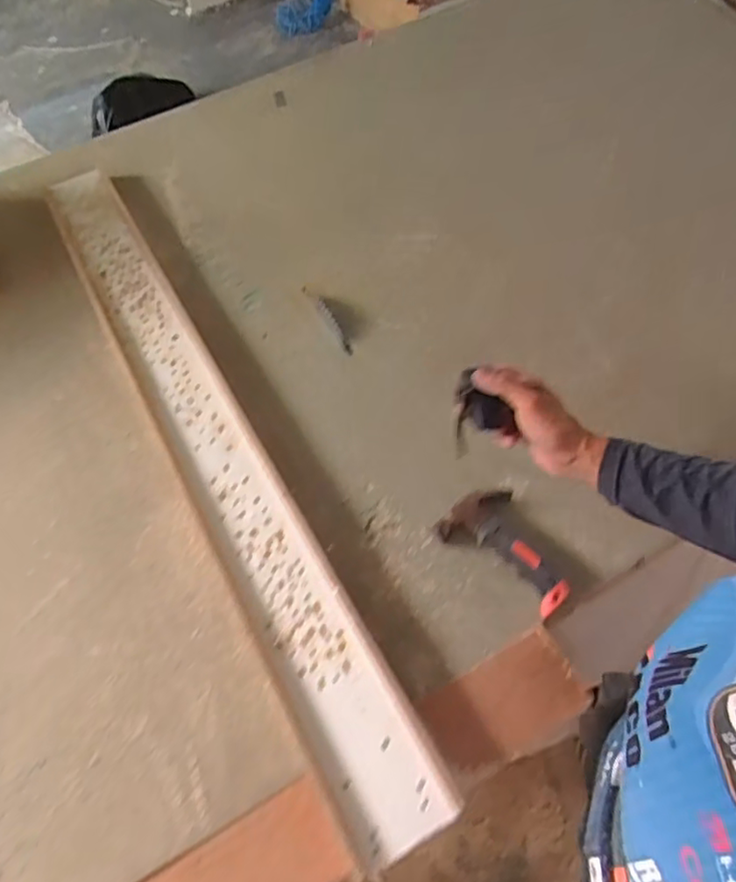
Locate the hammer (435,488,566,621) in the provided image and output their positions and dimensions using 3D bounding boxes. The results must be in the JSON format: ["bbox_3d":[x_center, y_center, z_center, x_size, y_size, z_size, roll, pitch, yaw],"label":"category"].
[{"bbox_3d":[0.163,0.116,0.692,0.153,0.032,0.090,36,67,23],"label":"hammer"}]

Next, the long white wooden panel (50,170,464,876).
[{"bbox_3d":[-0.238,-0.054,0.832,0.108,0.029,1.137,-27,60,-12],"label":"long white wooden panel"}]

